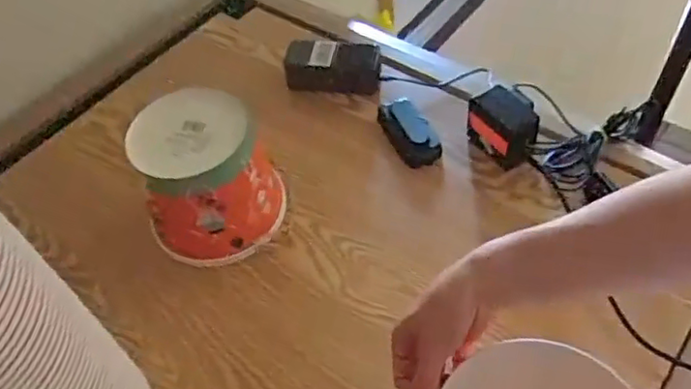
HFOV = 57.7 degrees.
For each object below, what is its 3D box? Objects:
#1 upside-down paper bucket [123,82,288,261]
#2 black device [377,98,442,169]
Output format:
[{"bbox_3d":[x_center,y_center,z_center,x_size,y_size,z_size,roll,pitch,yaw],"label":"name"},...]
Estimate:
[{"bbox_3d":[-0.150,-0.026,0.710,0.139,0.153,0.156,-10,52,-3],"label":"upside-down paper bucket"},{"bbox_3d":[0.081,-0.079,0.802,0.051,0.024,0.102,-25,54,-14],"label":"black device"}]

